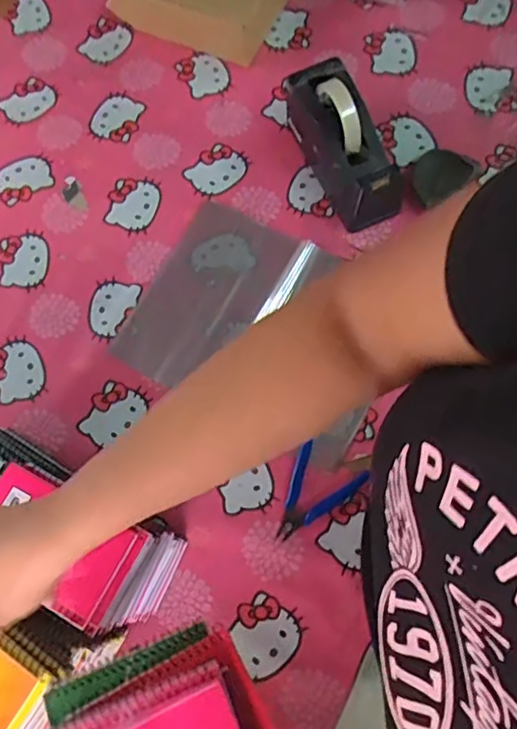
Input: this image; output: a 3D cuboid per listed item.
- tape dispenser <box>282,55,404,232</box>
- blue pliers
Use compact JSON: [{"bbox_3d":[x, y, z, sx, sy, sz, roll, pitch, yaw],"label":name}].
[{"bbox_3d":[0.107,-0.284,0.760,0.075,0.127,0.225,-26,74,-5],"label":"tape dispenser"},{"bbox_3d":[0.064,0.153,0.669,0.078,0.010,0.110,30,77,10],"label":"blue pliers"}]

